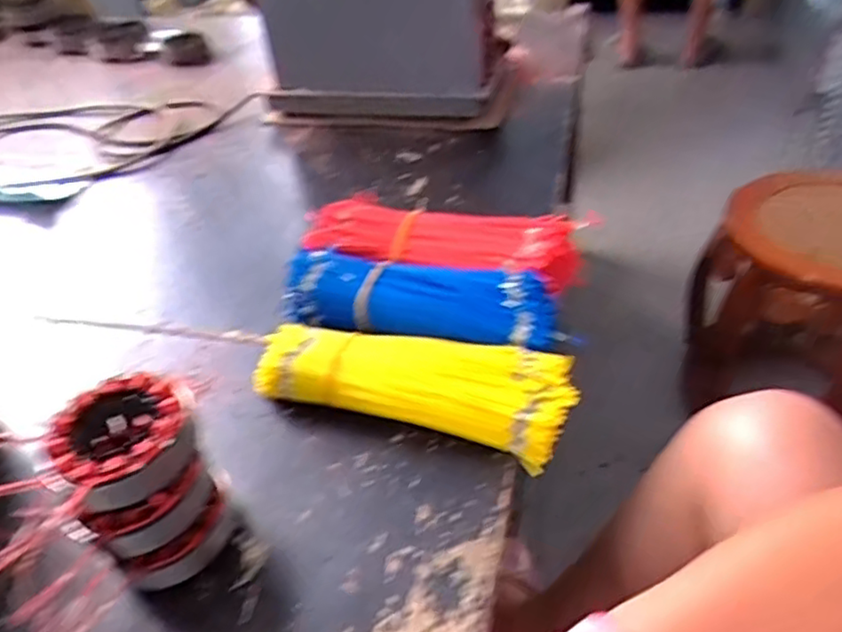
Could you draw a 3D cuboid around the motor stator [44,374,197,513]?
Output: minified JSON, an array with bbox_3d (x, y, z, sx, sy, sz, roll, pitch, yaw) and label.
[{"bbox_3d":[-0.185,0.081,0.418,0.087,0.043,0.078,26,50,32],"label":"motor stator"}]

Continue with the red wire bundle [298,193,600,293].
[{"bbox_3d":[0.020,-0.069,0.641,0.267,0.046,0.087,10,43,18],"label":"red wire bundle"}]

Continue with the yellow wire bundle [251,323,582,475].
[{"bbox_3d":[-0.007,0.053,0.532,0.244,0.052,0.078,10,43,17],"label":"yellow wire bundle"}]

